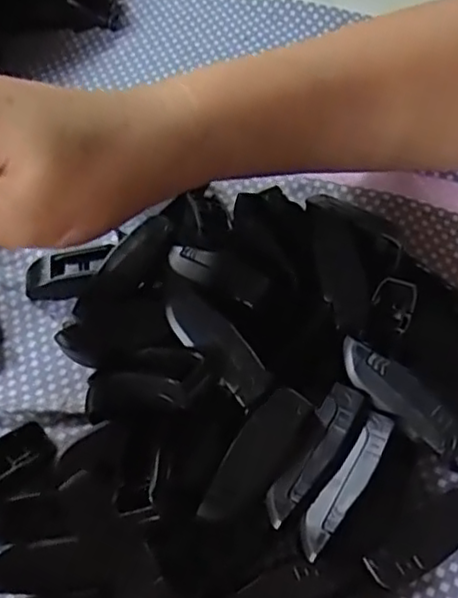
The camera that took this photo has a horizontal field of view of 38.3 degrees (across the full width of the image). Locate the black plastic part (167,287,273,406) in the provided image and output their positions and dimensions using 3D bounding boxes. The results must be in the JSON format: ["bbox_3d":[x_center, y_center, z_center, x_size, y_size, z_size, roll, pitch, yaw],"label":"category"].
[{"bbox_3d":[-0.005,0.015,0.235,0.016,0.006,0.049,-40,68,-18],"label":"black plastic part"}]

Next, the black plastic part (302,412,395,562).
[{"bbox_3d":[0.040,0.062,0.225,0.011,0.007,0.053,32,67,17],"label":"black plastic part"}]

